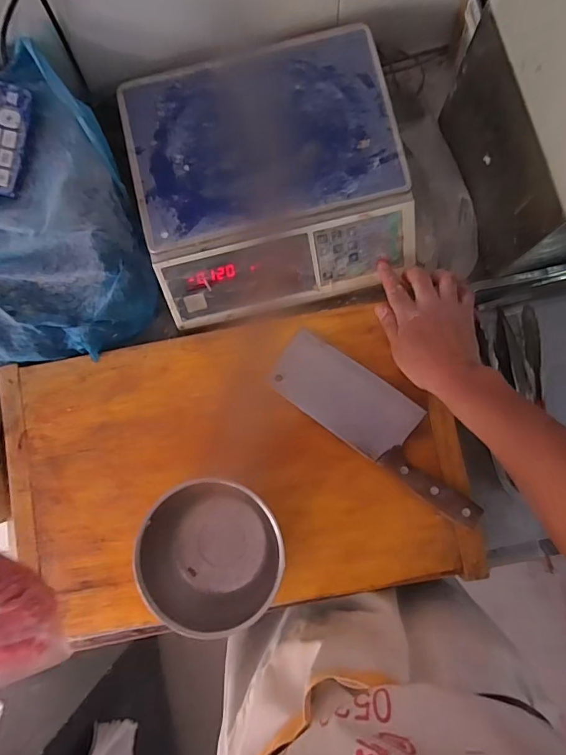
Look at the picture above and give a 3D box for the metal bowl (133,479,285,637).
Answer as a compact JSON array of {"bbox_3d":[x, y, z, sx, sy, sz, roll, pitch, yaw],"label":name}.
[{"bbox_3d":[-0.085,0.211,0.525,0.161,0.080,0.154,0,85,3],"label":"metal bowl"}]

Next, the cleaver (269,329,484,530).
[{"bbox_3d":[0.121,0.056,0.547,0.294,0.028,0.087,36,88,6],"label":"cleaver"}]

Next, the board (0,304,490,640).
[{"bbox_3d":[-0.069,0.109,0.559,0.562,0.031,0.350,-11,84,2],"label":"board"}]

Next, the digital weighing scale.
[{"bbox_3d":[-0.017,-0.252,0.574,0.320,0.095,0.298,-13,84,2],"label":"digital weighing scale"}]

